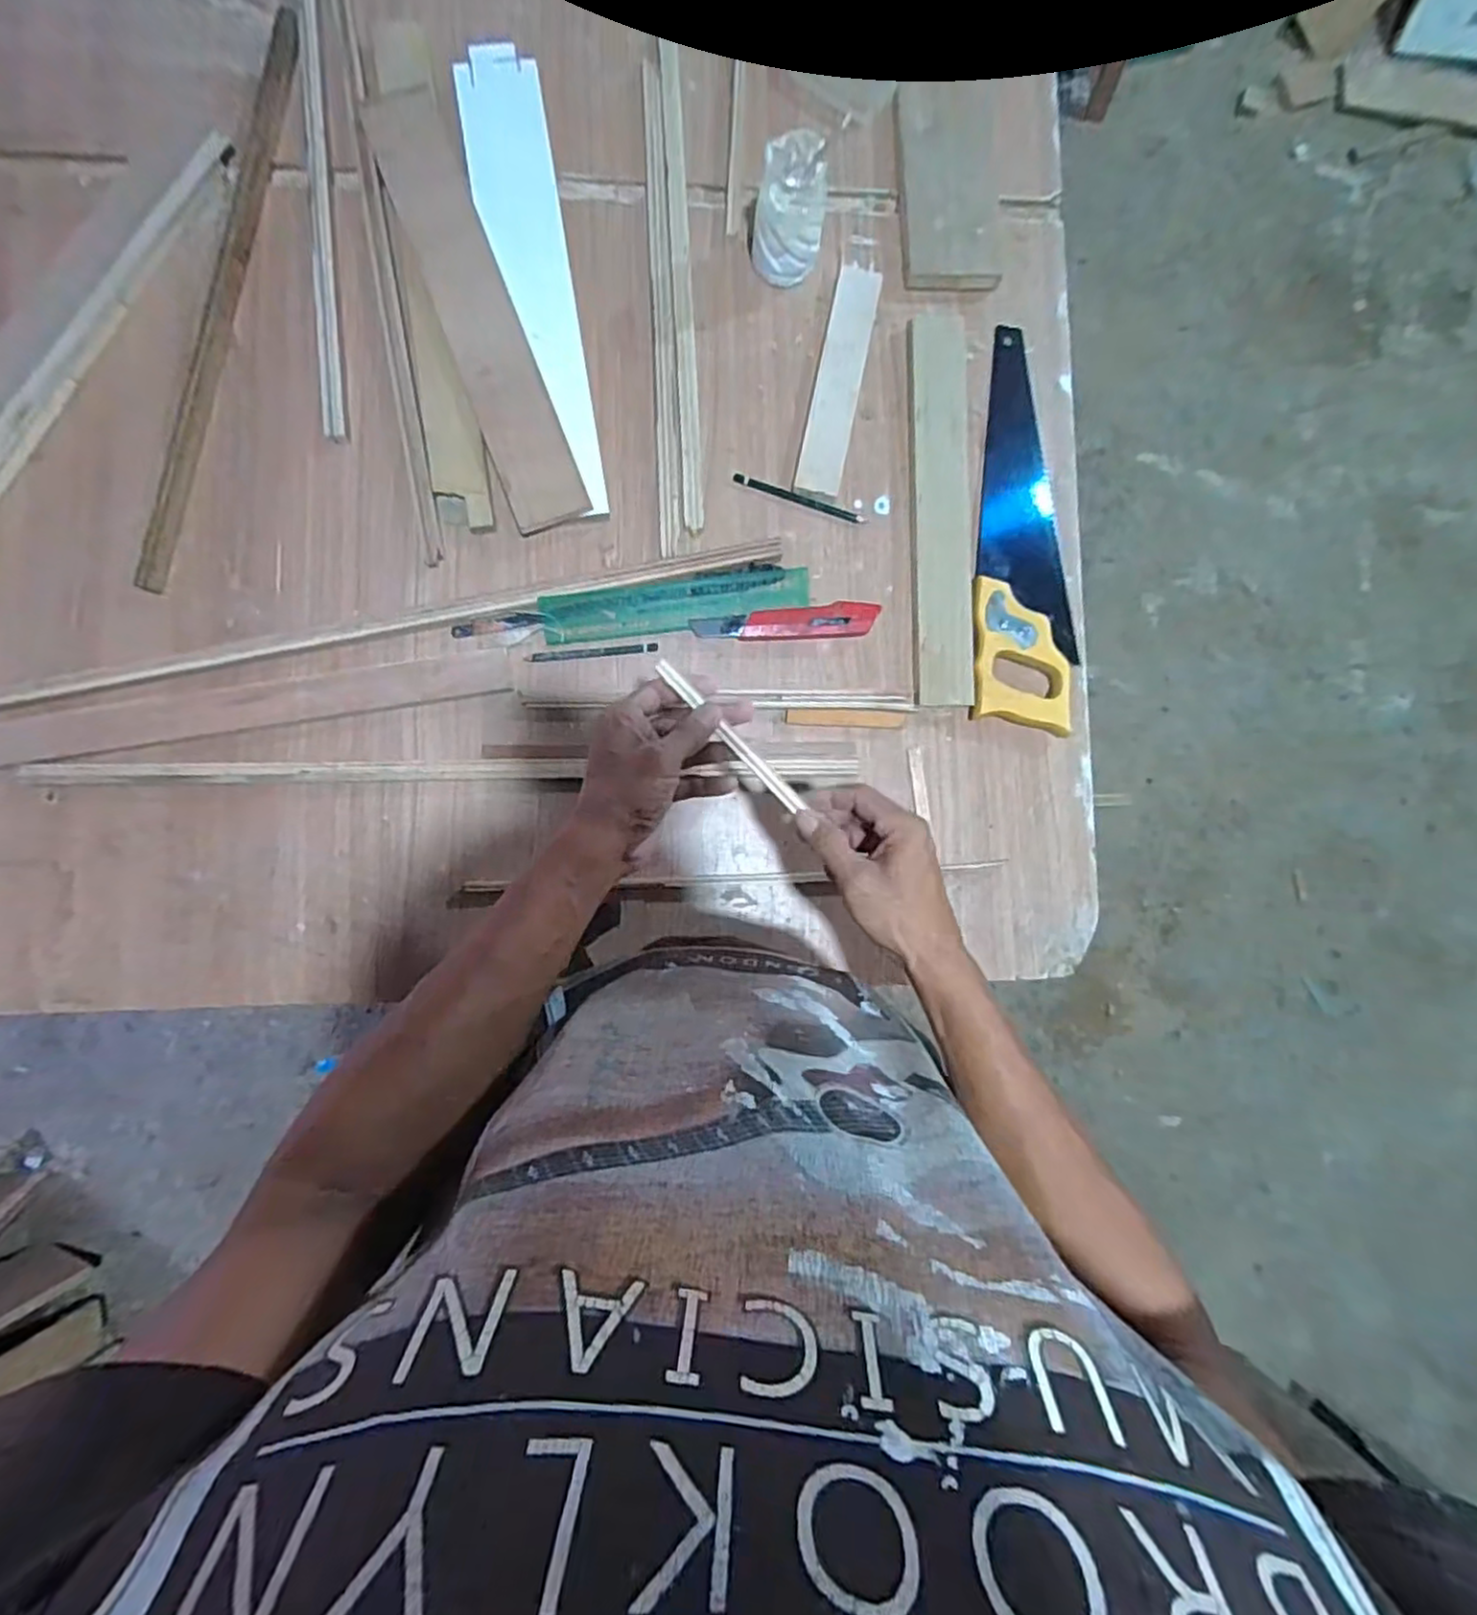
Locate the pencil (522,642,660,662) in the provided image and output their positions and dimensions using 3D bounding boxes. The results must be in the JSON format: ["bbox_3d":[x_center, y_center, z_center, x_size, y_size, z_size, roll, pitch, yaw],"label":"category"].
[{"bbox_3d":[-0.138,-0.147,0.666,0.121,0.009,0.010,-6,88,-4],"label":"pencil"}]

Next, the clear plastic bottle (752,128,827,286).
[{"bbox_3d":[0.049,-0.552,0.655,0.065,0.094,0.065,7,87,-3],"label":"clear plastic bottle"}]

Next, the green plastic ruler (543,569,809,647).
[{"bbox_3d":[-0.058,-0.192,0.672,0.250,0.004,0.044,-9,107,-6],"label":"green plastic ruler"}]

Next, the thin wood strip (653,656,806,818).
[{"bbox_3d":[-0.005,-0.047,0.480,0.009,0.009,0.138,-45,96,-4],"label":"thin wood strip"}]

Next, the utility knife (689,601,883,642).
[{"bbox_3d":[0.046,-0.177,0.671,0.178,0.020,0.035,-4,88,-4],"label":"utility knife"}]

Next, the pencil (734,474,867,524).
[{"bbox_3d":[0.060,-0.303,0.695,0.133,0.005,0.011,17,87,-3],"label":"pencil"}]

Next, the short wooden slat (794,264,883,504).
[{"bbox_3d":[0.098,-0.416,0.690,0.045,0.008,0.226,12,87,-3],"label":"short wooden slat"}]

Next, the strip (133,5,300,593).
[{"bbox_3d":[-0.475,-0.472,0.648,0.026,0.010,0.555,10,87,-3],"label":"strip"}]

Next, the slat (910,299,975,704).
[{"bbox_3d":[0.198,-0.294,0.690,0.060,0.015,0.390,0,88,-3],"label":"slat"}]

